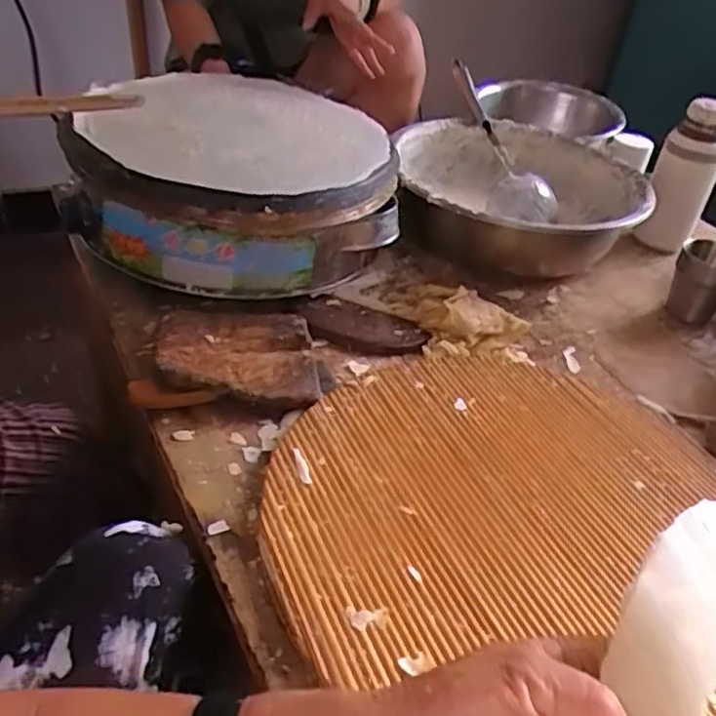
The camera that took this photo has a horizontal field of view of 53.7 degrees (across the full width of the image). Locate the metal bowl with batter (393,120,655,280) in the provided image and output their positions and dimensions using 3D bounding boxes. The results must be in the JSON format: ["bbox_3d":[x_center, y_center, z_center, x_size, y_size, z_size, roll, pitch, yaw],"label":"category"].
[{"bbox_3d":[0.217,-0.227,1.007,0.319,0.116,0.341,4,33,-2],"label":"metal bowl with batter"}]

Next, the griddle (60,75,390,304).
[{"bbox_3d":[-0.161,-0.213,0.865,0.351,0.174,0.354,5,38,-4],"label":"griddle"}]

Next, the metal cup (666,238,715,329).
[{"bbox_3d":[0.432,-0.092,0.884,0.068,0.092,0.068,5,38,-4],"label":"metal cup"}]

